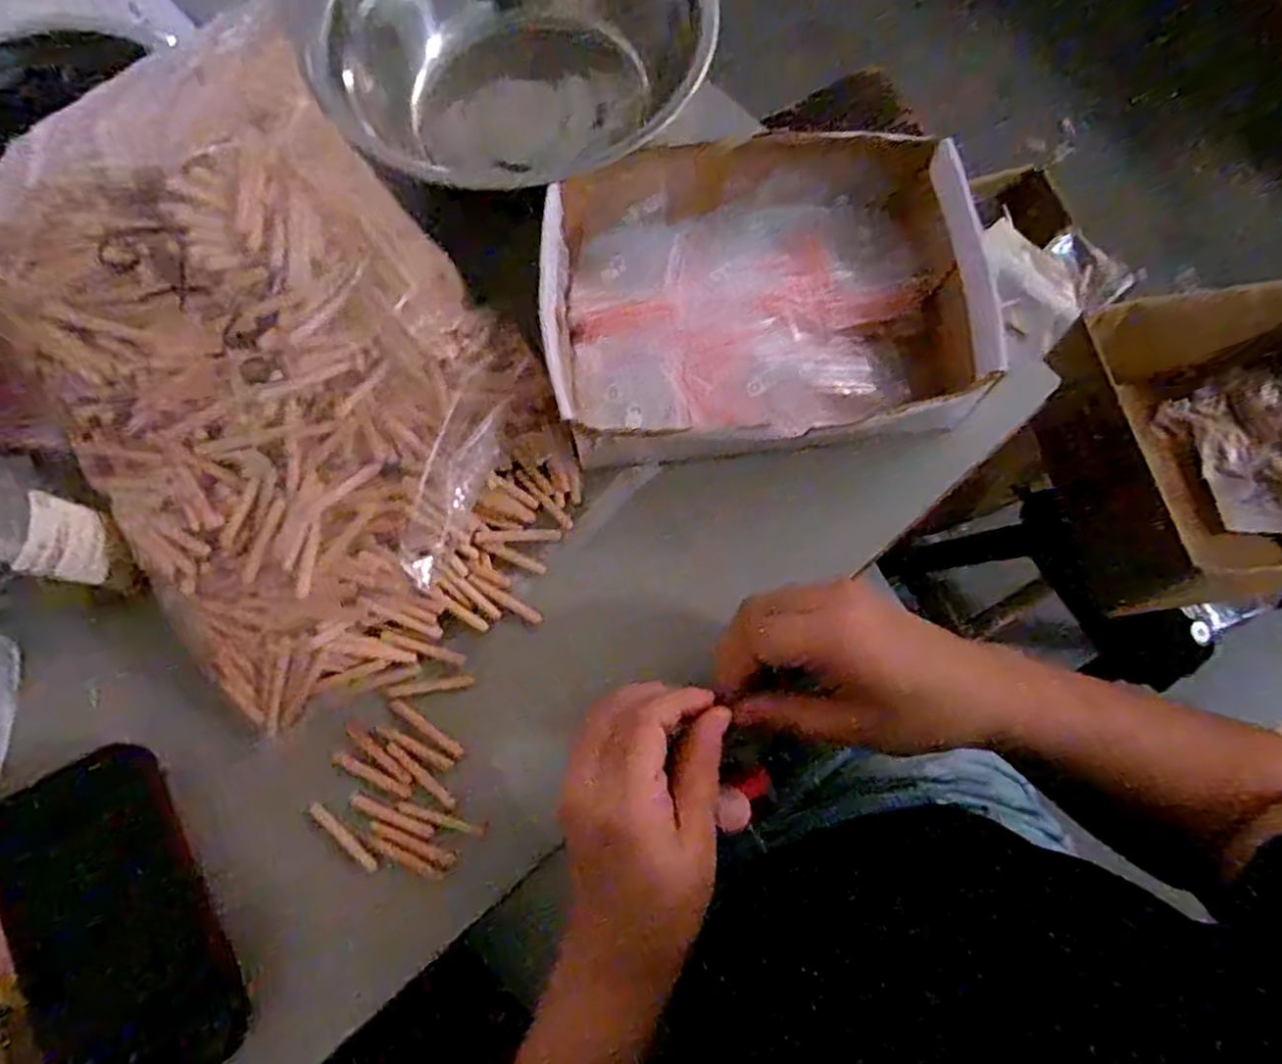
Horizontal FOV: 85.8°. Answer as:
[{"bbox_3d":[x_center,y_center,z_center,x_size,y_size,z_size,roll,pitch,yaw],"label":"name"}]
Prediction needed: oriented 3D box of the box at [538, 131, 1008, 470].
[{"bbox_3d":[0.077,-0.152,0.420,0.265,0.057,0.204,-4,74,0],"label":"box"}]

